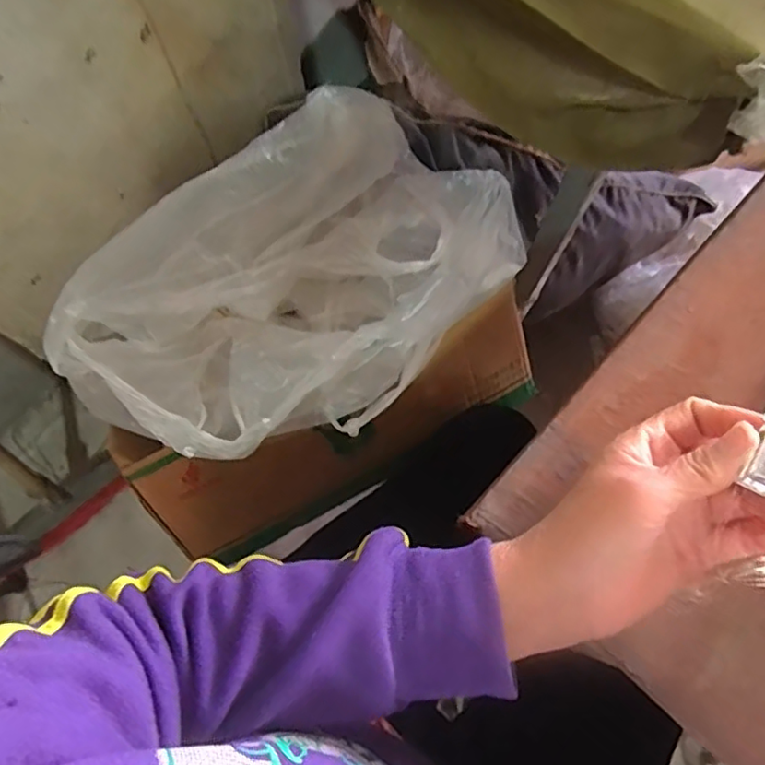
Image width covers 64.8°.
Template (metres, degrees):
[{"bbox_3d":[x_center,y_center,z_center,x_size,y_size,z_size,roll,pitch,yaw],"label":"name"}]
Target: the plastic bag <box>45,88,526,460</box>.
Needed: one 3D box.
[{"bbox_3d":[-0.065,-0.078,0.523,0.410,0.143,0.220,-36,77,-10],"label":"plastic bag"}]

